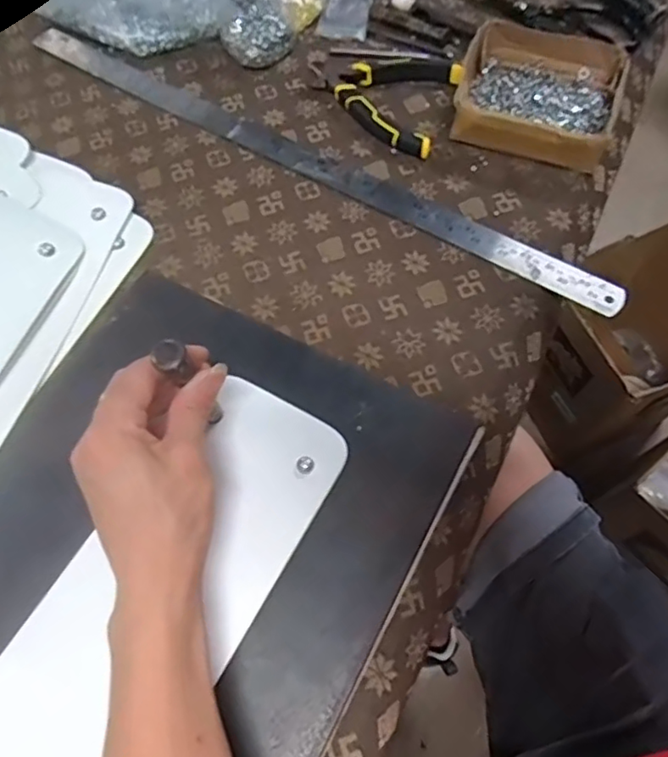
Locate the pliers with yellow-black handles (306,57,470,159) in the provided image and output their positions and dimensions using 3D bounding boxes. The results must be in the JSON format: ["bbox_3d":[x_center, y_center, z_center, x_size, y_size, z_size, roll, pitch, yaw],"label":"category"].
[{"bbox_3d":[0.040,-0.274,0.549,0.141,0.019,0.123,18,67,10],"label":"pliers with yellow-black handles"}]

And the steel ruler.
[{"bbox_3d":[-0.038,-0.206,0.525,0.612,0.007,0.029,30,69,15],"label":"steel ruler"}]

